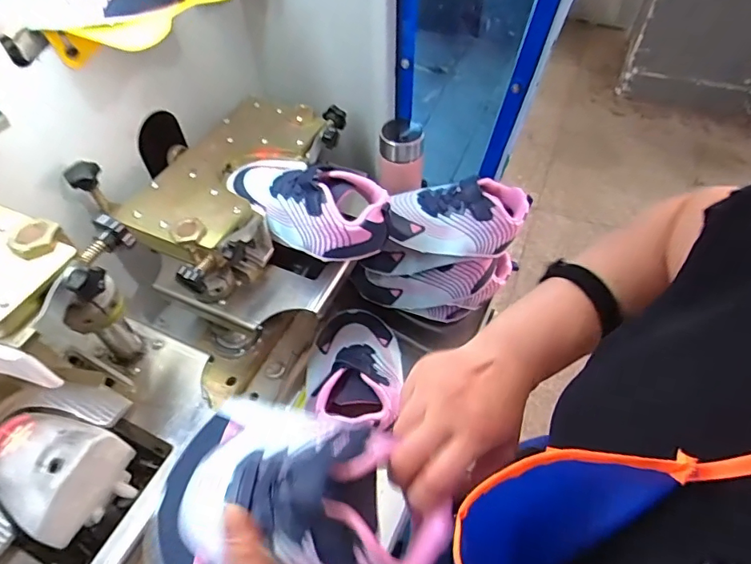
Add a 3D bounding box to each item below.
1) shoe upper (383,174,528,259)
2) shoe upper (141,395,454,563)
[{"bbox_3d":[0.109,-0.093,0.653,0.197,0.059,0.102,2,53,3],"label":"shoe upper"},{"bbox_3d":[-0.058,0.152,0.326,0.199,0.065,0.131,12,54,10],"label":"shoe upper"}]

